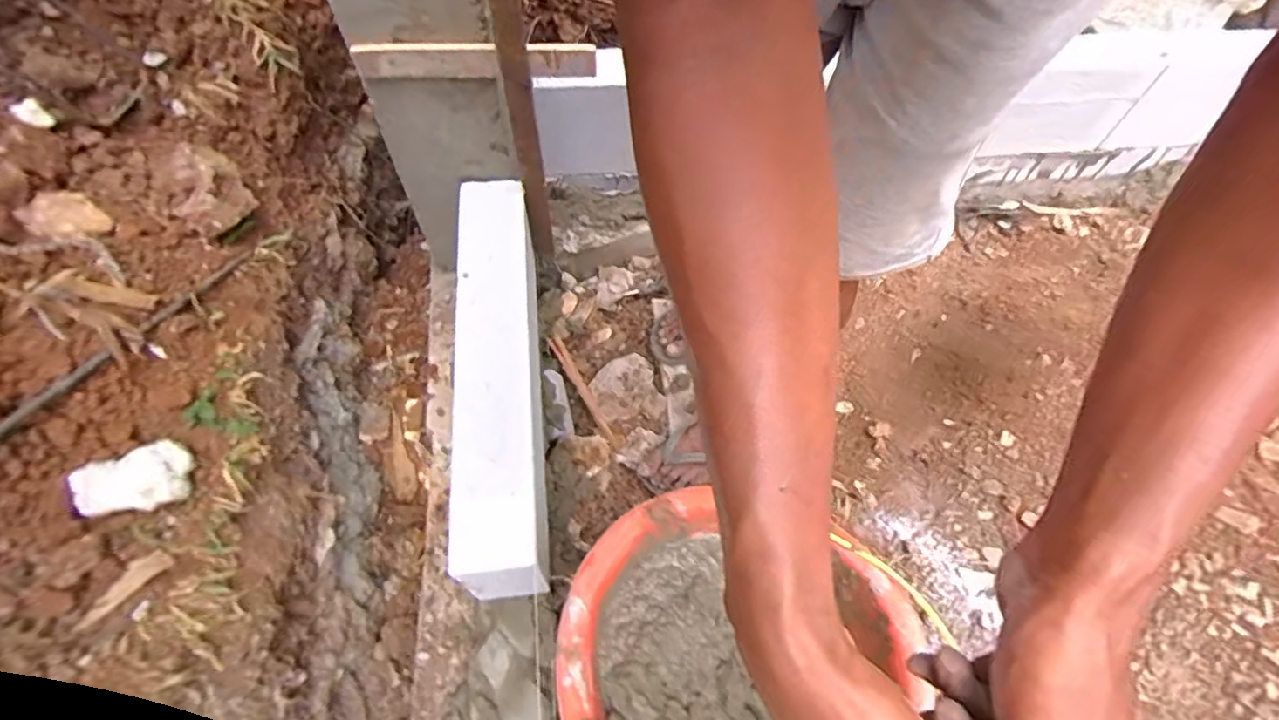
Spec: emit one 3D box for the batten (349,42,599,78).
[{"bbox_3d":[-0.206,-0.383,0.761,0.294,0.053,0.023,-2,60,-2],"label":"batten"}]

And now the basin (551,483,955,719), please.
[{"bbox_3d":[0.060,0.261,0.504,0.259,0.113,0.242,1,60,-1],"label":"basin"}]

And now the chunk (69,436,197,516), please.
[{"bbox_3d":[-0.554,0.130,0.653,0.096,0.045,0.061,-20,62,-12],"label":"chunk"}]

